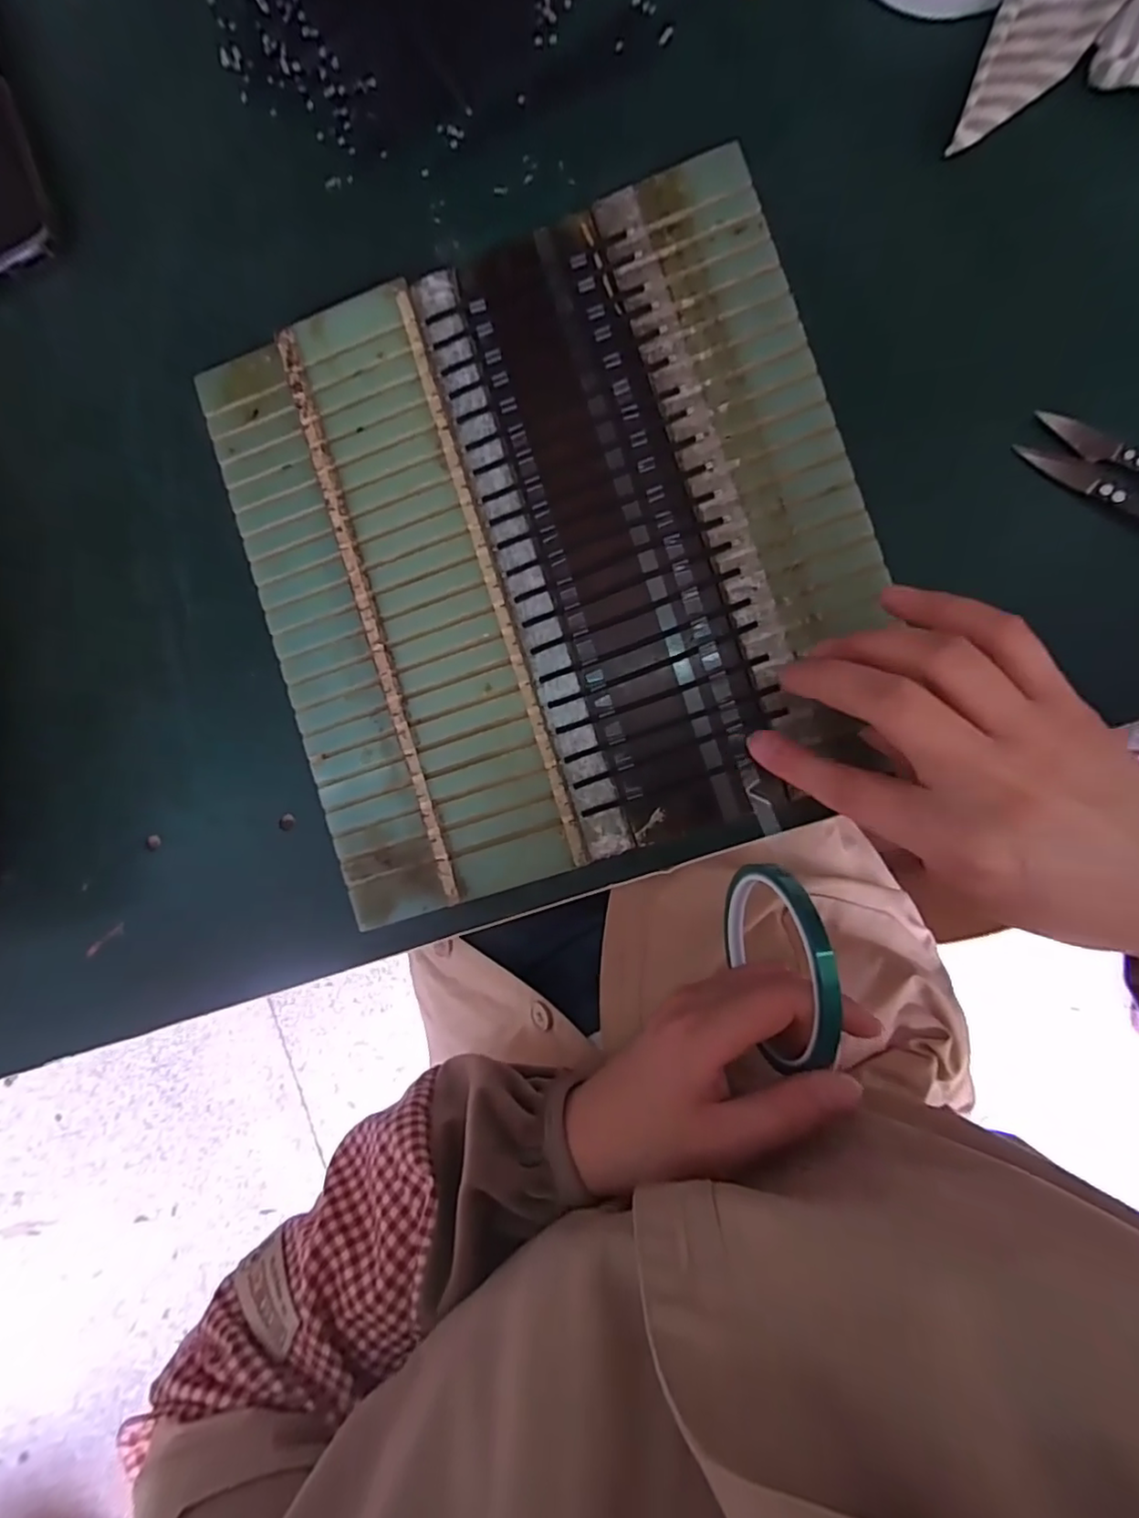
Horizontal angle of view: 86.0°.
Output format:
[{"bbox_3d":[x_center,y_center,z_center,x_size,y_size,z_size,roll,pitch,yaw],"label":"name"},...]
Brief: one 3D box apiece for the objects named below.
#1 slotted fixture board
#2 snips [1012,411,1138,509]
[{"bbox_3d":[-0.011,-0.088,0.264,0.258,0.008,0.267,-16,88,7],"label":"slotted fixture board"},{"bbox_3d":[0.226,-0.105,0.236,0.099,0.009,0.021,31,95,4],"label":"snips"}]

